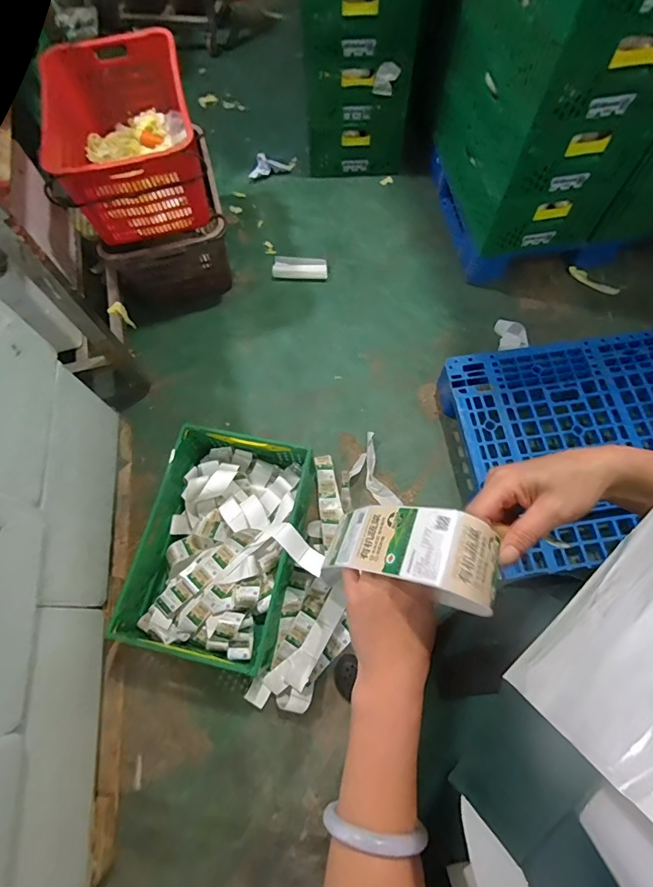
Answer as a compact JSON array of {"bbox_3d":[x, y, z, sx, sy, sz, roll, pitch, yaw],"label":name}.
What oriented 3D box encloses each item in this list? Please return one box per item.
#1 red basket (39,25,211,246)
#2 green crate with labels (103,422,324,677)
[{"bbox_3d":[-0.644,-0.996,1.402,0.434,0.261,0.581,-14,68,-3],"label":"red basket"},{"bbox_3d":[-0.280,0.282,1.212,0.453,0.204,0.592,11,69,7],"label":"green crate with labels"}]

